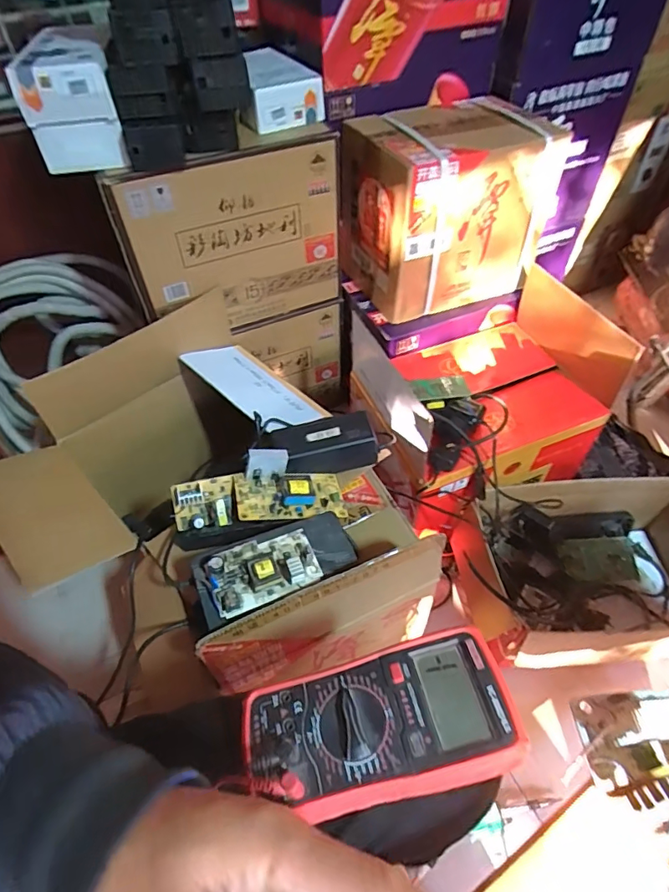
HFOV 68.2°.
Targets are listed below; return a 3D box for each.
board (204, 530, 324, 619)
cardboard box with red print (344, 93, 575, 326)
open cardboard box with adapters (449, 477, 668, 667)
[{"bbox_3d":[-0.084,0.142,0.574,0.126,0.043,0.069,-23,54,-17],"label":"board"},{"bbox_3d":[0.206,-0.451,0.946,0.350,0.286,0.220,-19,52,-13],"label":"cardboard box with red print"},{"bbox_3d":[0.449,0.221,0.862,0.437,0.169,0.269,-6,51,-3],"label":"open cardboard box with adapters"}]

